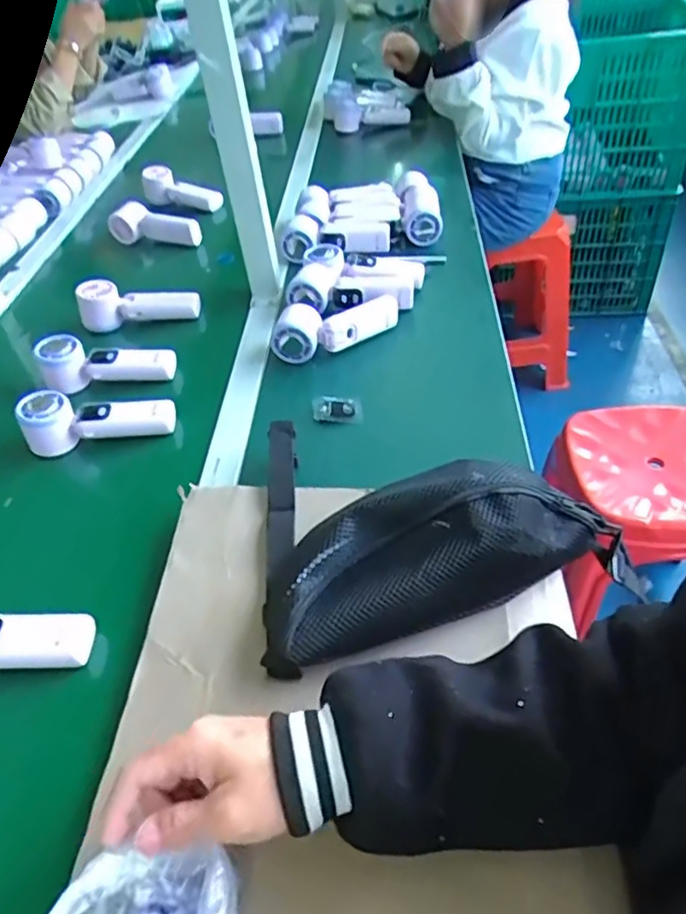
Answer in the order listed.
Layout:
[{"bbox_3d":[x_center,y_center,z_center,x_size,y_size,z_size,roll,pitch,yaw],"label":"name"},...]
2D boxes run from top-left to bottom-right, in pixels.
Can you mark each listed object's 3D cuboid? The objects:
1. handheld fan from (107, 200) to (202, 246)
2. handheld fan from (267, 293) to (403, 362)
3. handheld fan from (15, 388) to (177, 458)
[{"bbox_3d":[-0.318,-0.393,1.072,0.160,0.052,0.056,16,47,23],"label":"handheld fan"},{"bbox_3d":[-0.007,-0.161,0.805,0.165,0.065,0.065,-9,43,-2],"label":"handheld fan"},{"bbox_3d":[-0.274,-0.049,0.709,0.163,0.062,0.048,-7,43,1],"label":"handheld fan"}]

